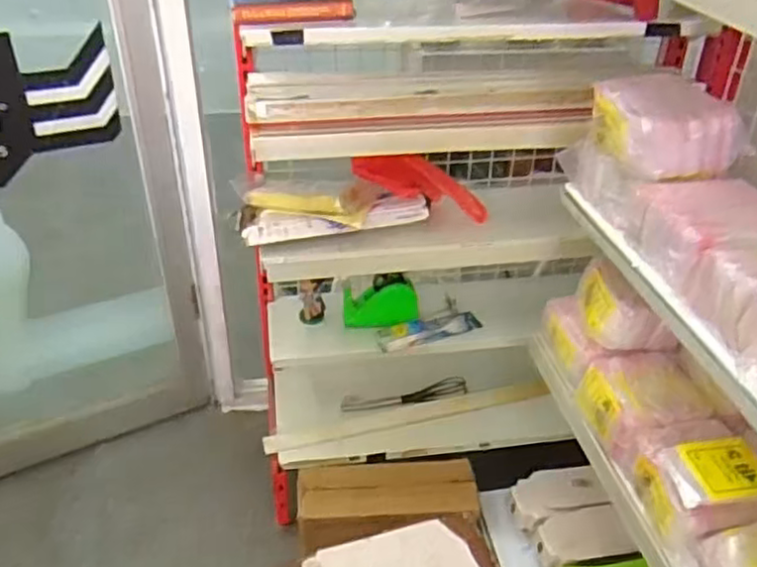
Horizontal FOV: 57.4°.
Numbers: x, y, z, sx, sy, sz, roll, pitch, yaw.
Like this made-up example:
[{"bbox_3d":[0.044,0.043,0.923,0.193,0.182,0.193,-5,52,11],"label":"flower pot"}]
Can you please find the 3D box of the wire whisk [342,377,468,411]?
[{"bbox_3d":[0.066,0.272,1.680,0.309,0.044,0.045,-7,36,-12],"label":"wire whisk"}]

